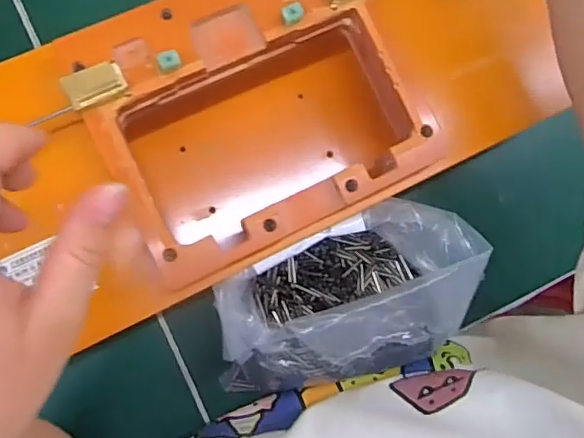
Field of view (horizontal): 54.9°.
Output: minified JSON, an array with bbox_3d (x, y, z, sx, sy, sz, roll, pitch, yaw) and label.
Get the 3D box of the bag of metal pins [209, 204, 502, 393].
[{"bbox_3d":[0.041,0.057,0.405,0.187,0.069,0.107,-16,87,-9],"label":"bag of metal pins"}]

